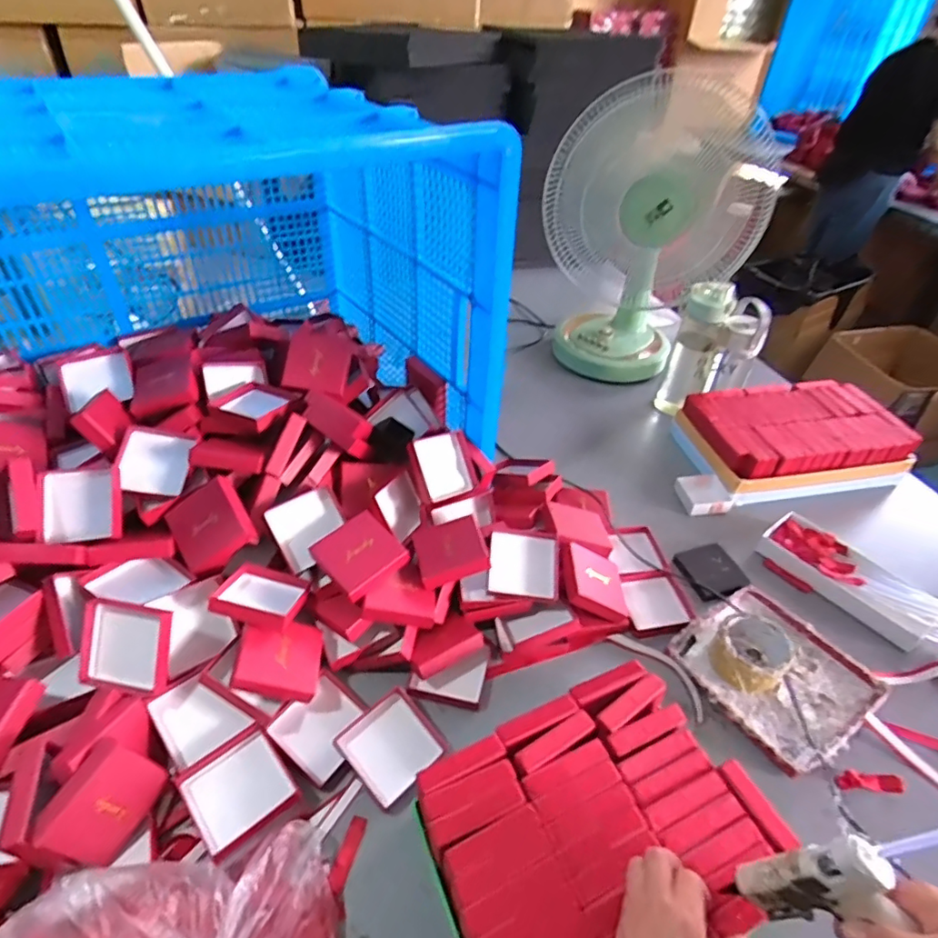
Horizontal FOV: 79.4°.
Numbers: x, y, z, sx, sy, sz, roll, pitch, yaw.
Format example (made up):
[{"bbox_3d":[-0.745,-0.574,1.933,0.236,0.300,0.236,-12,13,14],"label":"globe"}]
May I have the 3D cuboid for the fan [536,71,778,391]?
[{"bbox_3d":[0.349,-0.474,1.176,0.386,0.549,0.277,5,41,2],"label":"fan"}]

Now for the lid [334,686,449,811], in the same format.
[{"bbox_3d":[-0.087,0.313,0.640,0.092,0.020,0.099,45,47,17],"label":"lid"}]

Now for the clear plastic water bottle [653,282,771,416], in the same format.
[{"bbox_3d":[0.485,-0.238,1.117,0.149,0.259,0.126,23,45,20],"label":"clear plastic water bottle"}]

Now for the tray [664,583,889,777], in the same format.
[{"bbox_3d":[0.394,0.250,0.725,0.203,0.052,0.203,-23,48,-27],"label":"tray"}]

